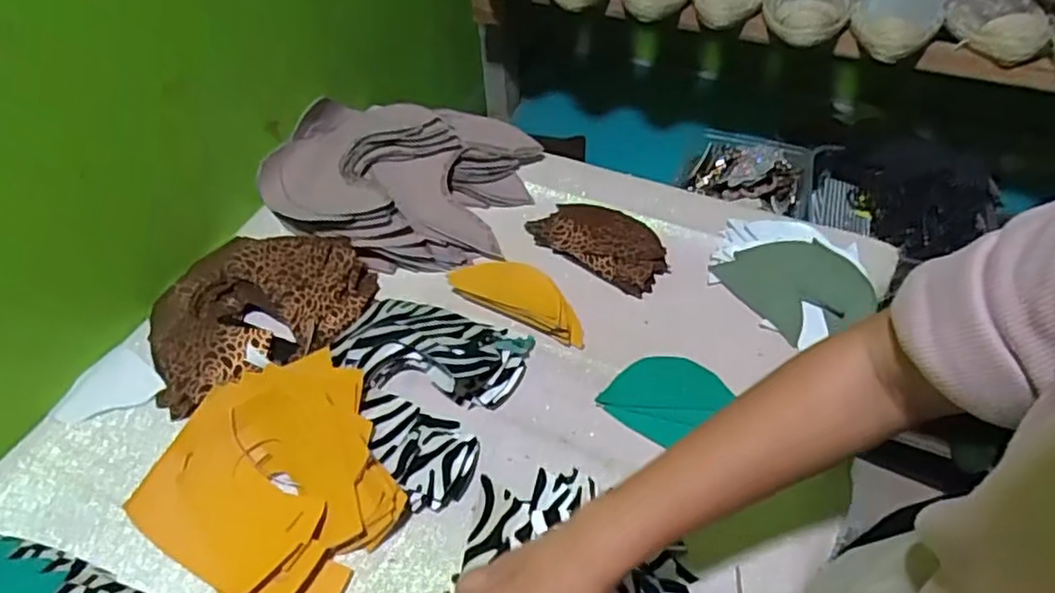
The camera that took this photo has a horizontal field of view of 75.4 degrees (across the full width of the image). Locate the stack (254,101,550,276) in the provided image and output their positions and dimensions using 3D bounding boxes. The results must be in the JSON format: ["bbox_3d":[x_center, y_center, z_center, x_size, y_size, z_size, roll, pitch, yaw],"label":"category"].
[{"bbox_3d":[-0.141,-0.135,0.717,0.275,0.062,0.203,10,50,10],"label":"stack"}]

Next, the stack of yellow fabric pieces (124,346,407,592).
[{"bbox_3d":[-0.184,0.133,0.513,0.175,0.054,0.173,27,55,23],"label":"stack of yellow fabric pieces"}]

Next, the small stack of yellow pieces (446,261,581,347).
[{"bbox_3d":[-0.002,-0.004,0.644,0.136,0.025,0.063,24,54,21],"label":"small stack of yellow pieces"}]

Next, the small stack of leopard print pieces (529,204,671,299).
[{"bbox_3d":[0.075,-0.058,0.691,0.139,0.021,0.081,27,55,23],"label":"small stack of leopard print pieces"}]

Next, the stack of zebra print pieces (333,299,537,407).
[{"bbox_3d":[-0.083,0.040,0.593,0.164,0.048,0.095,8,50,8],"label":"stack of zebra print pieces"}]

